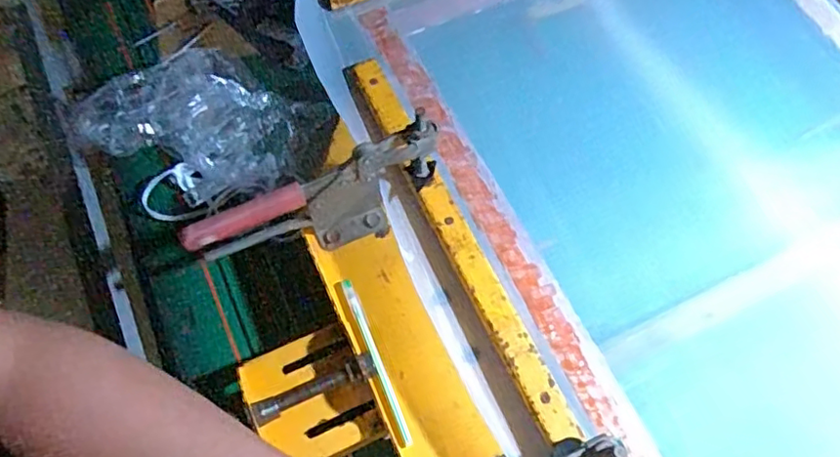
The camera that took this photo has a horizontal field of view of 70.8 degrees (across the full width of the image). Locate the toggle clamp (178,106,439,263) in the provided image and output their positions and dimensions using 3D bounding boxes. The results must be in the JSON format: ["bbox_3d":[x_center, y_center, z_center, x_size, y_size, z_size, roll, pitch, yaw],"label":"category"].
[{"bbox_3d":[-0.088,-0.021,0.531,0.232,0.098,0.048,-27,68,-13],"label":"toggle clamp"}]

